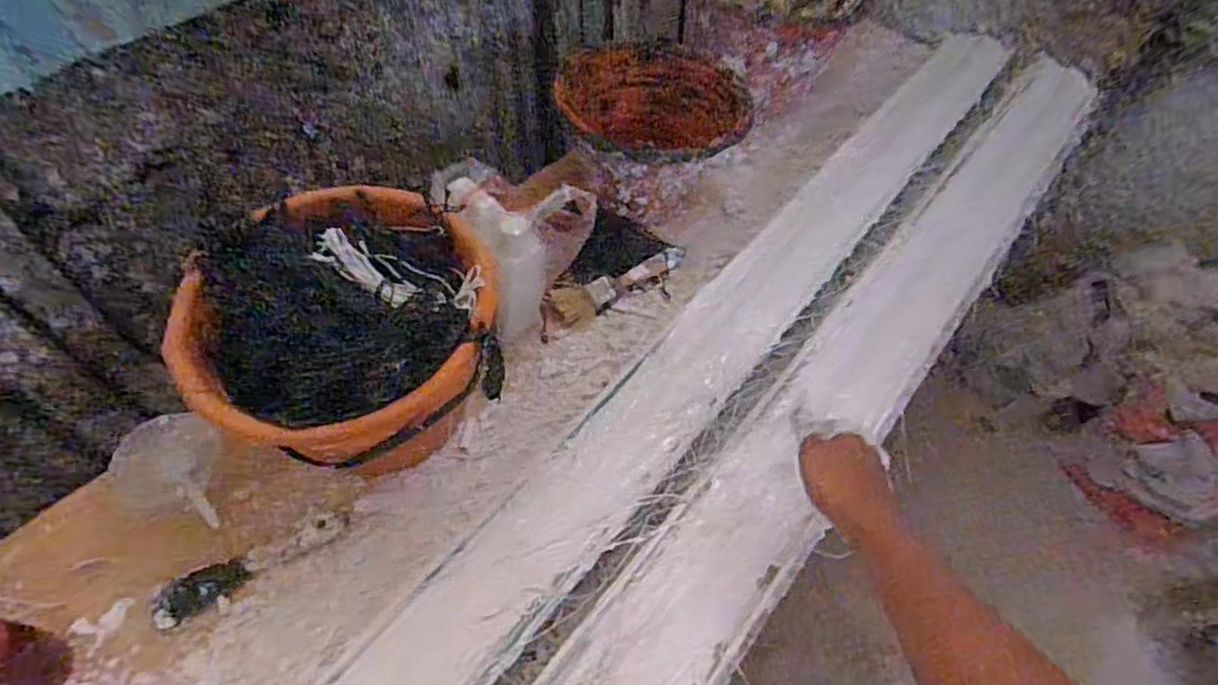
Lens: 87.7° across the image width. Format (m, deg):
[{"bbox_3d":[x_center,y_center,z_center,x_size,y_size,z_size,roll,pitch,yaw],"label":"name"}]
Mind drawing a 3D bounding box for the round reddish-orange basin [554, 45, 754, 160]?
[{"bbox_3d":[0.062,-0.357,0.921,0.297,0.061,0.206,21,58,9],"label":"round reddish-orange basin"}]

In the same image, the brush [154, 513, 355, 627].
[{"bbox_3d":[-0.348,0.215,0.621,0.181,0.016,0.037,-25,55,-18],"label":"brush"}]

